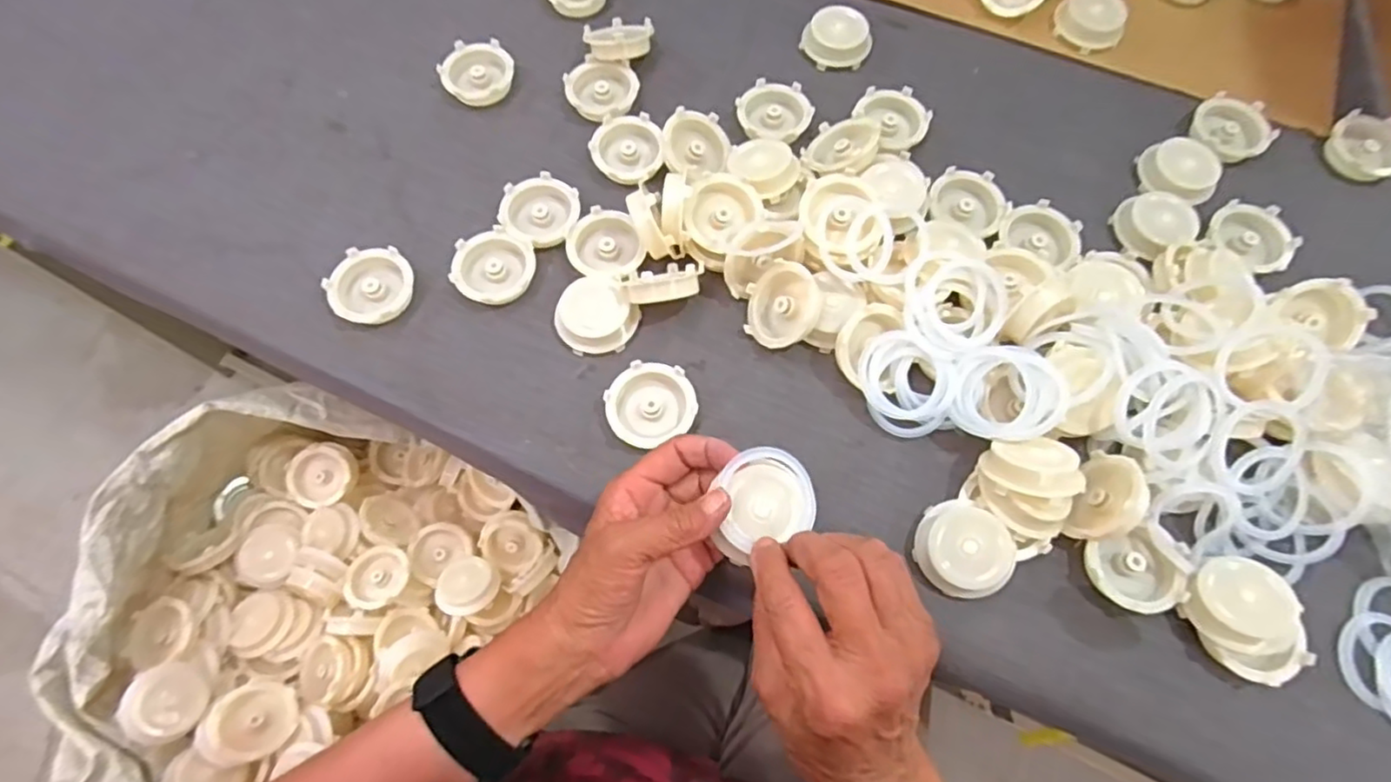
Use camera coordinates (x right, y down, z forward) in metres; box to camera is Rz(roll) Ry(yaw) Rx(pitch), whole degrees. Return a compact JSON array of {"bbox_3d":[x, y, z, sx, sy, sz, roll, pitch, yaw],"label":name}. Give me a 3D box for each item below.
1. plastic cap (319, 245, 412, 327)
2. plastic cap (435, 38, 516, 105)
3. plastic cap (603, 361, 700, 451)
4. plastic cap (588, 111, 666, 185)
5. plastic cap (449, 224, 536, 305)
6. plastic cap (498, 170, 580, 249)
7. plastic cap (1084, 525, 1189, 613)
[{"bbox_3d":[-0.232,-0.074,0.468,0.054,0.018,0.058,0,70,0],"label":"plastic cap"},{"bbox_3d":[-0.181,-0.265,0.542,0.057,0.015,0.057,0,70,0],"label":"plastic cap"},{"bbox_3d":[-0.030,0.009,0.435,0.056,0.018,0.053,0,70,0],"label":"plastic cap"},{"bbox_3d":[-0.052,-0.191,0.508,0.060,0.016,0.056,0,70,0],"label":"plastic cap"},{"bbox_3d":[-0.147,-0.090,0.475,0.056,0.017,0.057,0,70,0],"label":"plastic cap"},{"bbox_3d":[-0.116,-0.134,0.491,0.060,0.016,0.056,0,70,0],"label":"plastic cap"},{"bbox_3d":[0.270,0.113,0.402,0.051,0.012,0.047,0,70,0],"label":"plastic cap"}]

